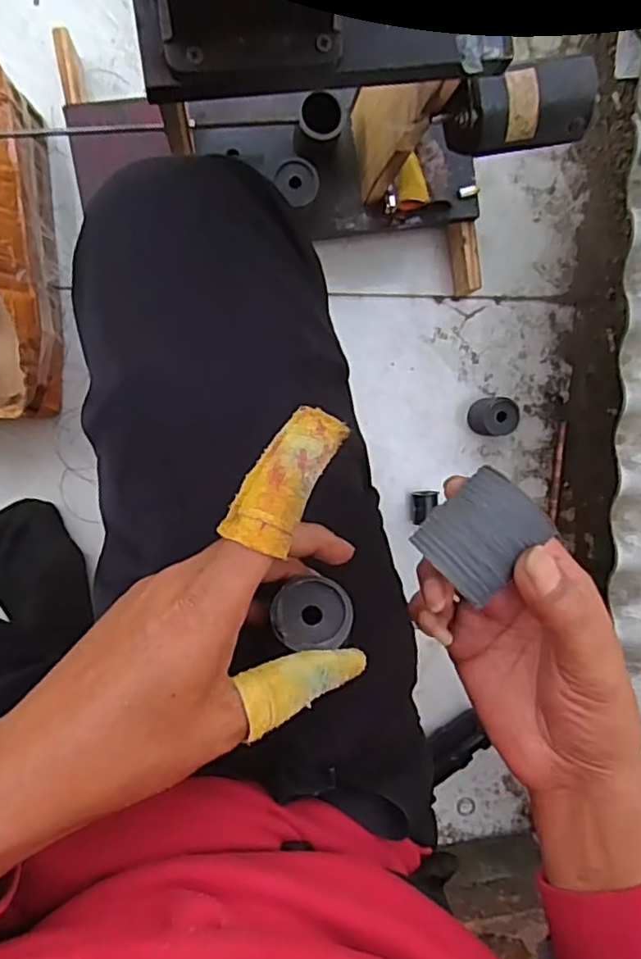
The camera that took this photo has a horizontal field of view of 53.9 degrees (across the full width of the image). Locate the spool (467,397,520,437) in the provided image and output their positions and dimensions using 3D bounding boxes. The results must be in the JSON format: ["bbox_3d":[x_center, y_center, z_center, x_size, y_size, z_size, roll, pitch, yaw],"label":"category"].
[{"bbox_3d":[0.200,-0.073,0.735,0.043,0.049,0.043,-1,96,-7],"label":"spool"}]

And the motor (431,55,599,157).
[{"bbox_3d":[0.141,-0.259,0.450,0.108,0.056,0.045,-14,98,-6],"label":"motor"}]

